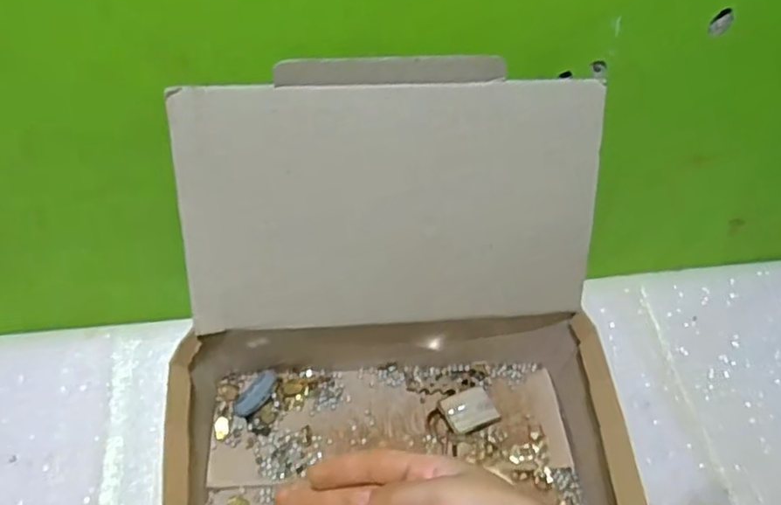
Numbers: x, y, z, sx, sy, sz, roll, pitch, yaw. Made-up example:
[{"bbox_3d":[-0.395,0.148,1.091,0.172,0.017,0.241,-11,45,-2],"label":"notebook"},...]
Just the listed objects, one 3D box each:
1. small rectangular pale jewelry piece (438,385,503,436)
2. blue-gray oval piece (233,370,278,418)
[{"bbox_3d":[0.072,0.140,0.591,0.052,0.008,0.041,-6,47,-26],"label":"small rectangular pale jewelry piece"},{"bbox_3d":[-0.123,0.128,0.602,0.022,0.005,0.049,30,56,20],"label":"blue-gray oval piece"}]

